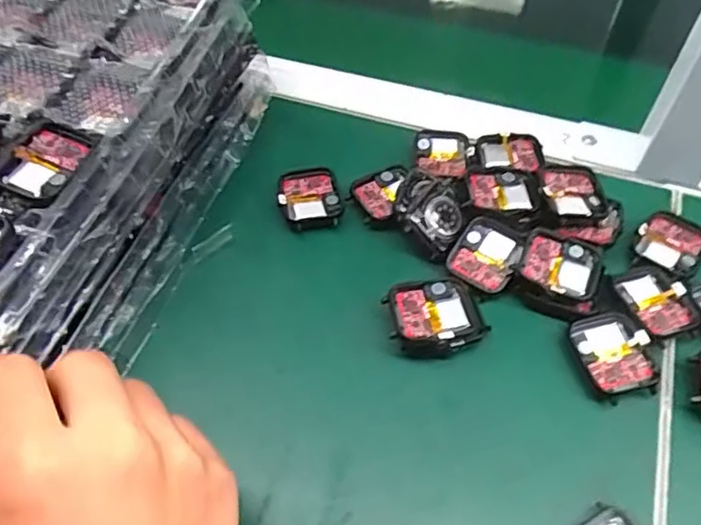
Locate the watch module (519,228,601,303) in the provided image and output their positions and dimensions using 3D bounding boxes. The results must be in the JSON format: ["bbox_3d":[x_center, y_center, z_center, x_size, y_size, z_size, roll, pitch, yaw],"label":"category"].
[{"bbox_3d":[0.117,0.002,0.334,0.041,0.012,0.038,18,56,12],"label":"watch module"}]

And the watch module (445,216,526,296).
[{"bbox_3d":[0.080,-0.005,0.346,0.038,0.013,0.042,32,60,21],"label":"watch module"}]

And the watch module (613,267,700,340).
[{"bbox_3d":[0.168,0.022,0.329,0.036,0.005,0.042,-15,55,-11],"label":"watch module"}]

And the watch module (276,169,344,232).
[{"bbox_3d":[-0.025,-0.041,0.373,0.036,0.008,0.041,-7,54,-5],"label":"watch module"}]

